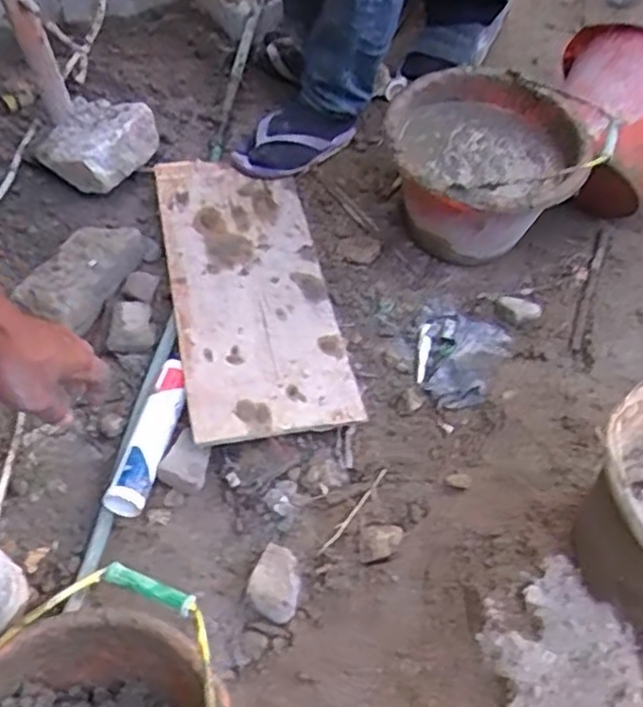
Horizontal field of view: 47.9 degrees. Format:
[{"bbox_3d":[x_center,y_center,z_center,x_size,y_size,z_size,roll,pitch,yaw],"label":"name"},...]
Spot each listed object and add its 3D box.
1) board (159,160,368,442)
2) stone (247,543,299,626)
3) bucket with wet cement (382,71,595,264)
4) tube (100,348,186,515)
[{"bbox_3d":[-0.112,-0.112,1.094,0.224,0.021,0.551,-7,52,-13],"label":"board"},{"bbox_3d":[-0.055,0.268,0.853,0.058,0.030,0.090,9,57,2],"label":"stone"},{"bbox_3d":[0.228,-0.272,1.094,0.267,0.226,0.251,2,57,-3],"label":"bucket with wet cement"},{"bbox_3d":[-0.218,0.103,0.942,0.051,0.061,0.227,12,57,3],"label":"tube"}]

